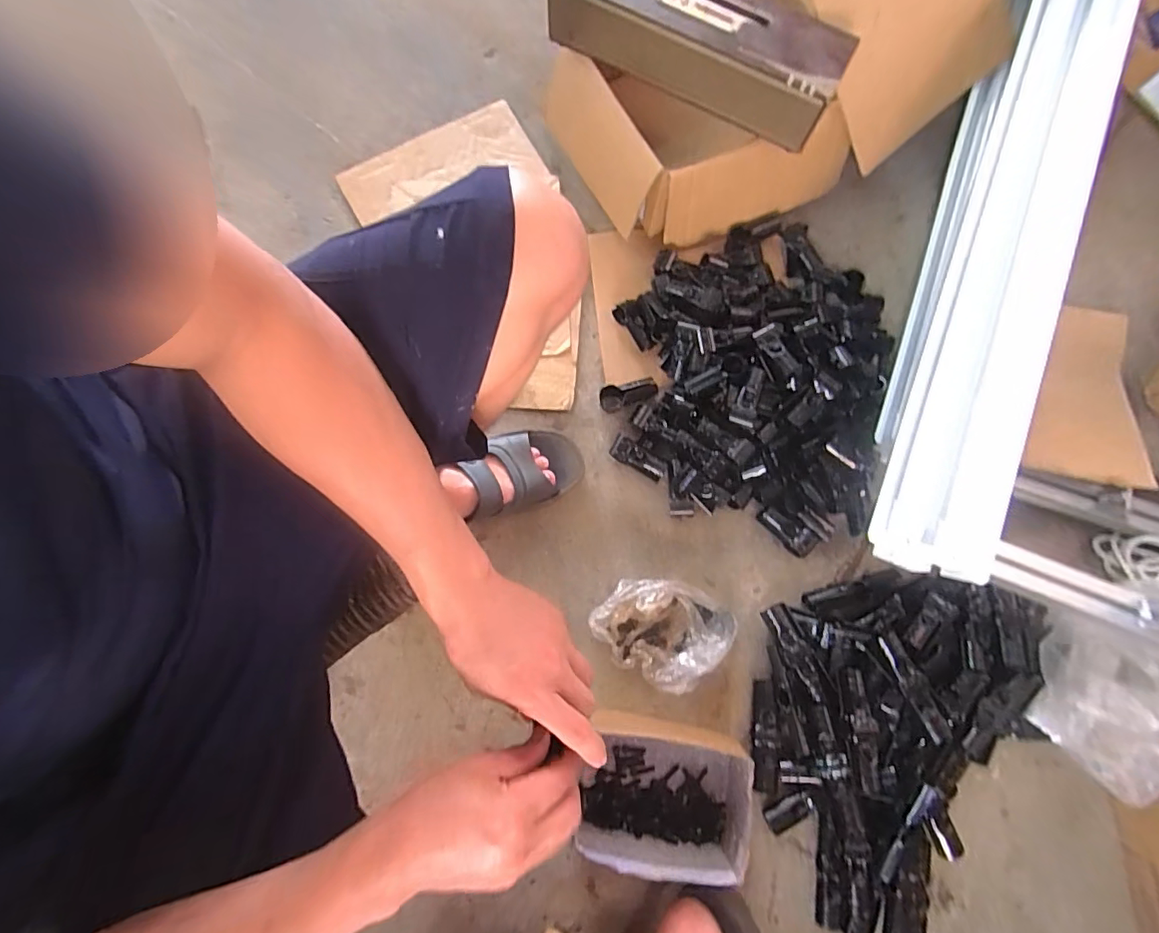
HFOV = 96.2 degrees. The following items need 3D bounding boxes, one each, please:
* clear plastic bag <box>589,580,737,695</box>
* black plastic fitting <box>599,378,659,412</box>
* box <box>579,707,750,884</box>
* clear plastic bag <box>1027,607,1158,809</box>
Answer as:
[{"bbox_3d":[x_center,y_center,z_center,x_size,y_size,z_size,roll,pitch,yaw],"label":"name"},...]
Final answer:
[{"bbox_3d":[0.109,0.211,0.683,0.162,0.034,0.139,38,81,5],"label":"clear plastic bag"},{"bbox_3d":[0.071,-0.101,0.736,0.082,0.026,0.030,-13,80,-4],"label":"black plastic fitting"},{"bbox_3d":[0.106,0.390,0.620,0.184,0.098,0.148,10,79,0],"label":"box"},{"bbox_3d":[0.669,0.296,0.634,0.178,0.078,0.200,11,79,1],"label":"clear plastic bag"}]

